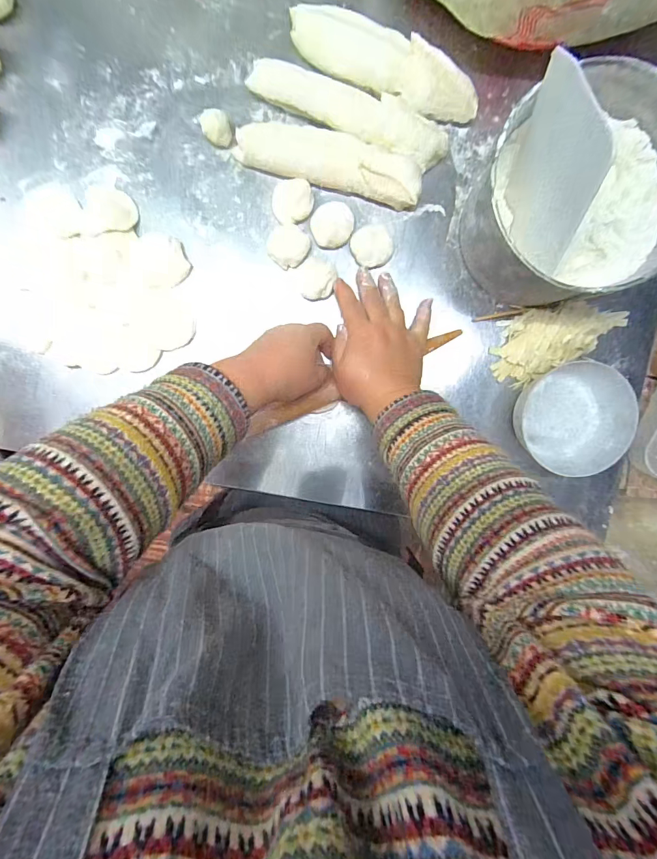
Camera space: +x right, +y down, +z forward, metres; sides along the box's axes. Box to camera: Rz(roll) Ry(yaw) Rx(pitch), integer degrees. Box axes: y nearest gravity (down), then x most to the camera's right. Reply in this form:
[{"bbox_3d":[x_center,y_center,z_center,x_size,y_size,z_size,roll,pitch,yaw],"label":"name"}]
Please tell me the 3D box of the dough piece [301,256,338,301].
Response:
[{"bbox_3d":[-0.011,-0.163,0.435,0.037,0.015,0.043,17,97,-3],"label":"dough piece"}]

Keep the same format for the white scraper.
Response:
[{"bbox_3d":[0.181,-0.205,0.327,0.005,0.124,0.100,-11,61,-6],"label":"white scraper"}]

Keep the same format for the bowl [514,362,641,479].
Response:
[{"bbox_3d":[0.263,-0.011,0.433,0.099,0.050,0.109,-19,97,2],"label":"bowl"}]

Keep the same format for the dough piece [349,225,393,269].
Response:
[{"bbox_3d":[0.046,-0.194,0.428,0.044,0.014,0.039,1,97,-1],"label":"dough piece"}]

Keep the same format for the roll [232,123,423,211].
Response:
[{"bbox_3d":[0.001,-0.275,0.413,0.189,0.029,0.050,12,97,-2],"label":"roll"}]

